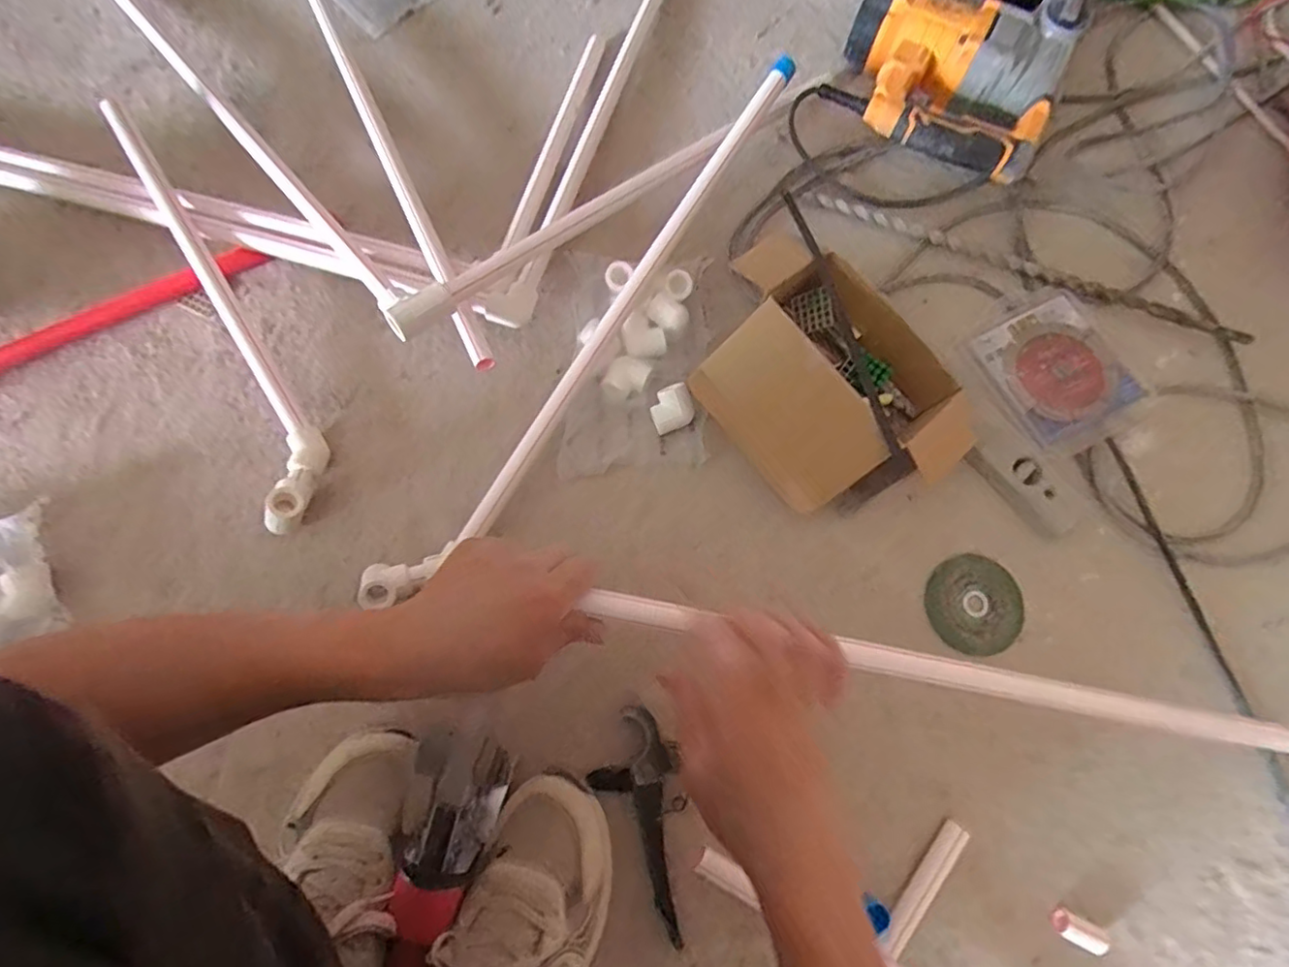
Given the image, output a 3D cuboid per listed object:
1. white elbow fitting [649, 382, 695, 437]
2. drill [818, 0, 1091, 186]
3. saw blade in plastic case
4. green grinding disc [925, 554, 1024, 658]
[{"bbox_3d":[0.027,-0.075,0.604,0.040,0.022,0.039,-22,78,-6],"label":"white elbow fitting"},{"bbox_3d":[0.344,-0.479,0.678,0.217,0.085,0.279,25,77,5],"label":"drill"},{"bbox_3d":[0.433,-0.118,0.628,0.149,0.020,0.161,-31,79,-8],"label":"saw blade in plastic case"},{"bbox_3d":[0.320,0.117,0.586,0.088,0.009,0.092,0,77,-1],"label":"green grinding disc"}]

